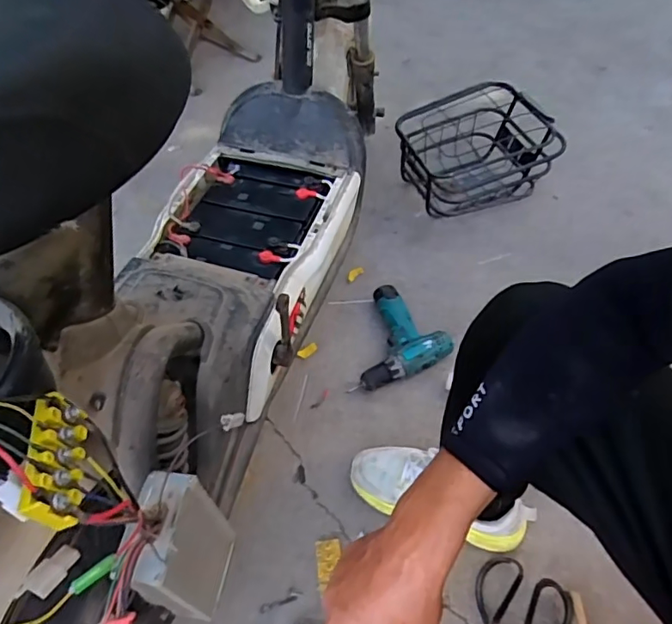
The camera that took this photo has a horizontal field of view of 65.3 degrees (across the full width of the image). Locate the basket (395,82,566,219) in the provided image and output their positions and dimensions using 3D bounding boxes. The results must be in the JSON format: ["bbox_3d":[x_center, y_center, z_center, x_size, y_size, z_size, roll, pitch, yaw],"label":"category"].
[{"bbox_3d":[0.316,-0.376,1.242,0.323,0.188,0.249,-8,56,-8],"label":"basket"}]

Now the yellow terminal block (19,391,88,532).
[{"bbox_3d":[-0.176,0.091,0.326,0.018,0.043,0.080,-23,54,8],"label":"yellow terminal block"}]

